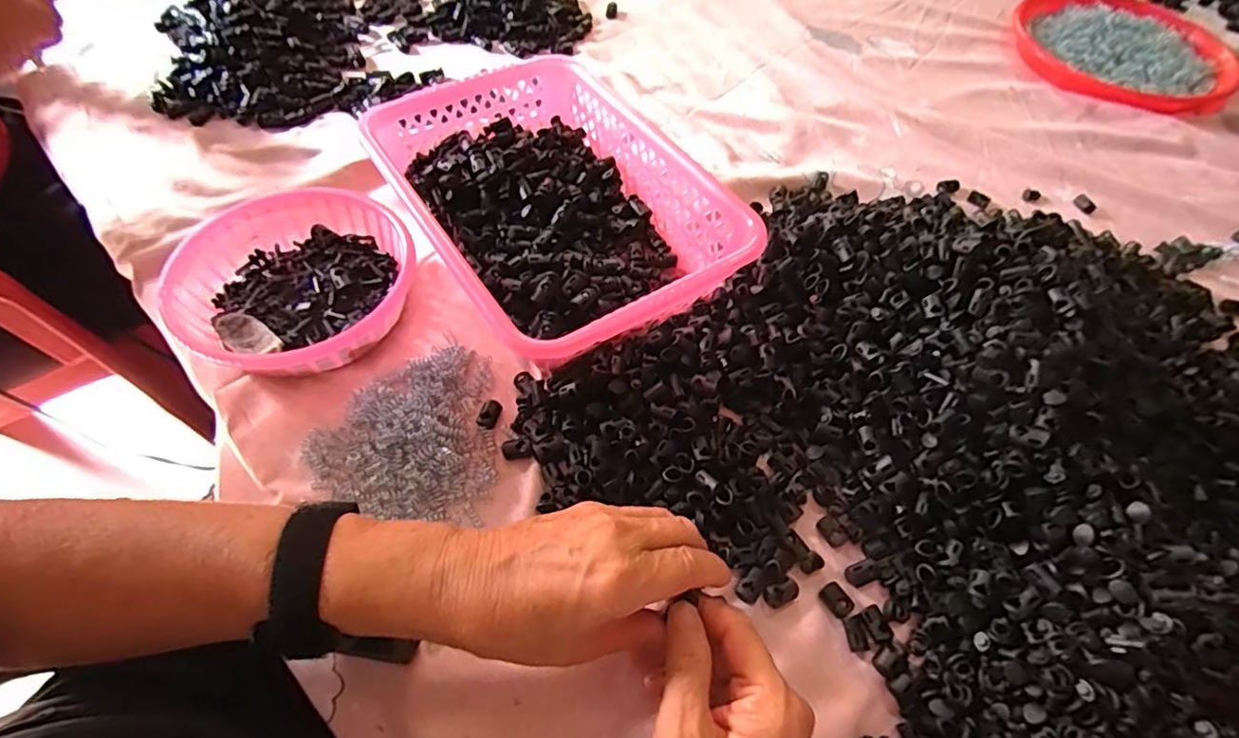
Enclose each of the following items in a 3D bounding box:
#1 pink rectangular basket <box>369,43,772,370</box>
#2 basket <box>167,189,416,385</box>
[{"bbox_3d":[-0.053,-0.132,0.484,0.210,0.082,0.301,-29,63,-19],"label":"pink rectangular basket"},{"bbox_3d":[-0.242,-0.066,0.442,0.163,0.047,0.166,1,58,-2],"label":"basket"}]

